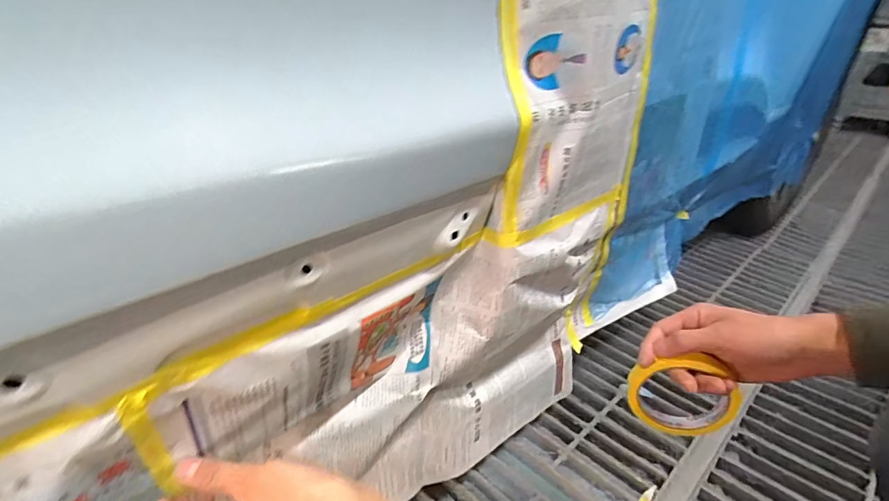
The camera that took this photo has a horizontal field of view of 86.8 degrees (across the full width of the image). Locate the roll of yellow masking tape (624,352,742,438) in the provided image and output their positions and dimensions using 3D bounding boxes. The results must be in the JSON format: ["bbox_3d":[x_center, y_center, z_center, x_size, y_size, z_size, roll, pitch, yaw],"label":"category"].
[{"bbox_3d":[0.230,0.139,0.451,0.103,0.094,0.015,4,29,8],"label":"roll of yellow masking tape"}]

